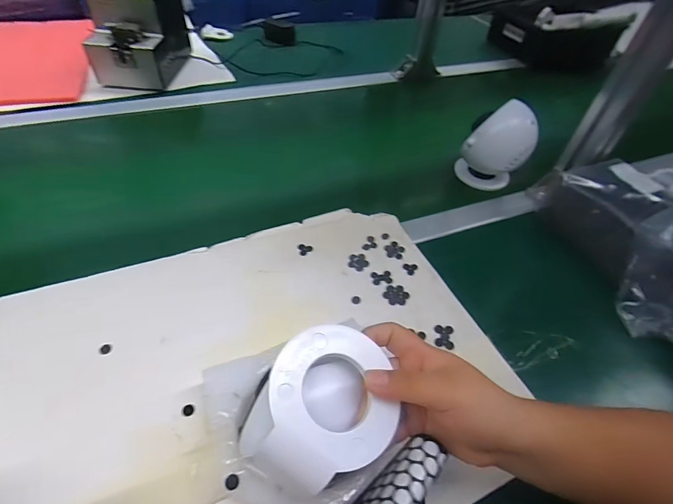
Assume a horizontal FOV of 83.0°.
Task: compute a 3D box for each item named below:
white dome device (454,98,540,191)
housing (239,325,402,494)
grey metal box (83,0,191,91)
[{"bbox_3d":[0.237,-0.151,0.570,0.091,0.132,0.062,14,48,7],"label":"white dome device"},{"bbox_3d":[-0.008,0.099,0.246,0.085,0.033,0.095,35,53,0],"label":"housing"},{"bbox_3d":[-0.379,-0.425,0.728,0.131,0.141,0.191,4,48,-3],"label":"grey metal box"}]

